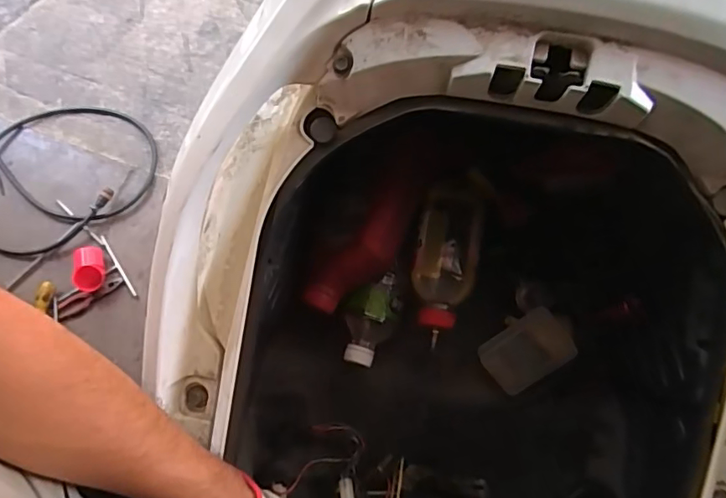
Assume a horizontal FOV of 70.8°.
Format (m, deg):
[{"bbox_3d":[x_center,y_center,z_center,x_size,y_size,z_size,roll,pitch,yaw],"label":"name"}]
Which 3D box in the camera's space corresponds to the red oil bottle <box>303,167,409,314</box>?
[{"bbox_3d":[0.009,-0.003,0.555,0.053,0.056,0.172,35,75,10],"label":"red oil bottle"}]

